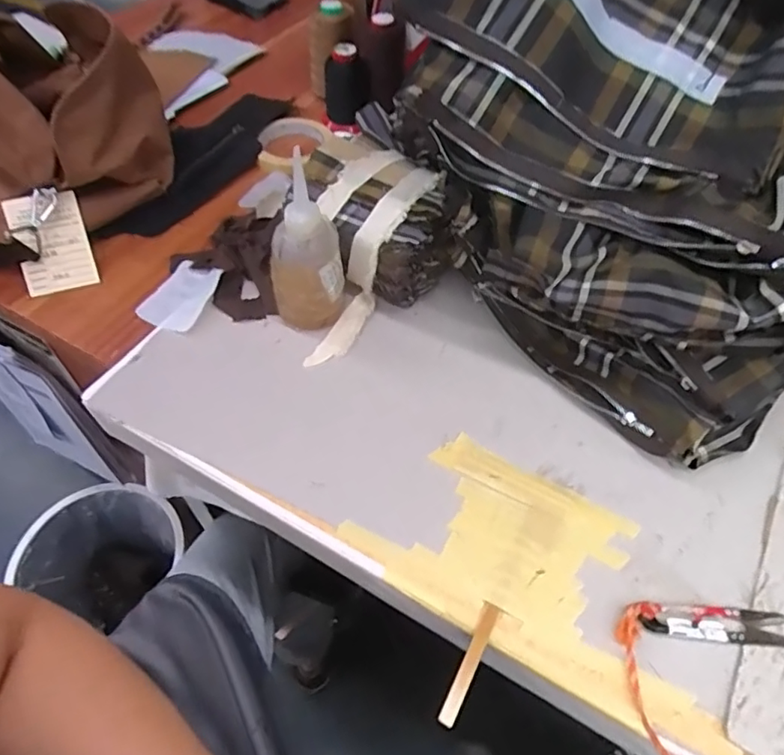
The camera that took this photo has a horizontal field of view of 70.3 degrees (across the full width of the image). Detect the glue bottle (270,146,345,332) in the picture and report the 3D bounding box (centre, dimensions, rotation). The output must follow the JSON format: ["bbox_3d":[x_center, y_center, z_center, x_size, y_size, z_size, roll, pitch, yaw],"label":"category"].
[{"bbox_3d":[-0.077,-0.107,0.499,0.062,0.137,0.060,21,57,14],"label":"glue bottle"}]

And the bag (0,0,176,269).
[{"bbox_3d":[-0.391,-0.259,0.567,0.251,0.145,0.285,38,62,24],"label":"bag"}]

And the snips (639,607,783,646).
[{"bbox_3d":[0.223,0.169,0.379,0.103,0.008,0.022,2,54,1],"label":"snips"}]

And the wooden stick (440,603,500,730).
[{"bbox_3d":[0.051,0.188,0.366,0.011,0.008,0.079,24,57,16],"label":"wooden stick"}]

